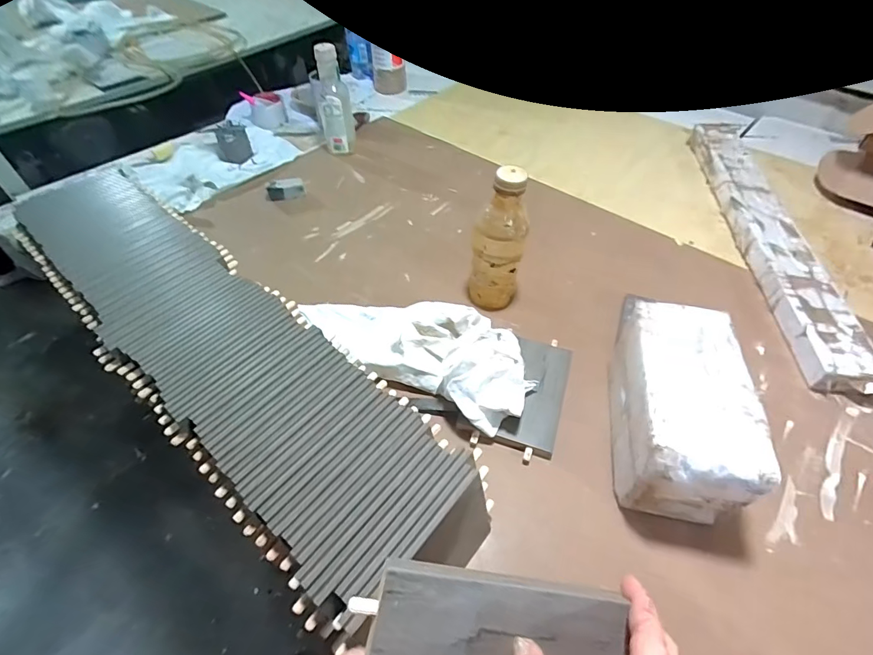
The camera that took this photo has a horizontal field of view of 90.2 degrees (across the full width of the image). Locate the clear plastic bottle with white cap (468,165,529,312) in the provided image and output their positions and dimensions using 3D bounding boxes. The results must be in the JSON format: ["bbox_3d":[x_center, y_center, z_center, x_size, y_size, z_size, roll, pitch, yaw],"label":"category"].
[{"bbox_3d":[0.077,-0.111,0.588,0.064,0.207,0.067,-25,54,-20],"label":"clear plastic bottle with white cap"}]

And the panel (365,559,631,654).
[{"bbox_3d":[0.032,0.199,0.245,0.146,0.006,0.112,15,80,-8],"label":"panel"}]

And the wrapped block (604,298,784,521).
[{"bbox_3d":[0.253,0.090,0.474,0.114,0.128,0.216,6,50,7],"label":"wrapped block"}]

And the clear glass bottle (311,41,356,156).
[{"bbox_3d":[-0.211,-0.460,0.898,0.071,0.203,0.062,-8,50,-6],"label":"clear glass bottle"}]

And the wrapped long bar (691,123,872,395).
[{"bbox_3d":[0.561,-0.175,0.748,0.091,0.046,0.678,5,50,5],"label":"wrapped long bar"}]

